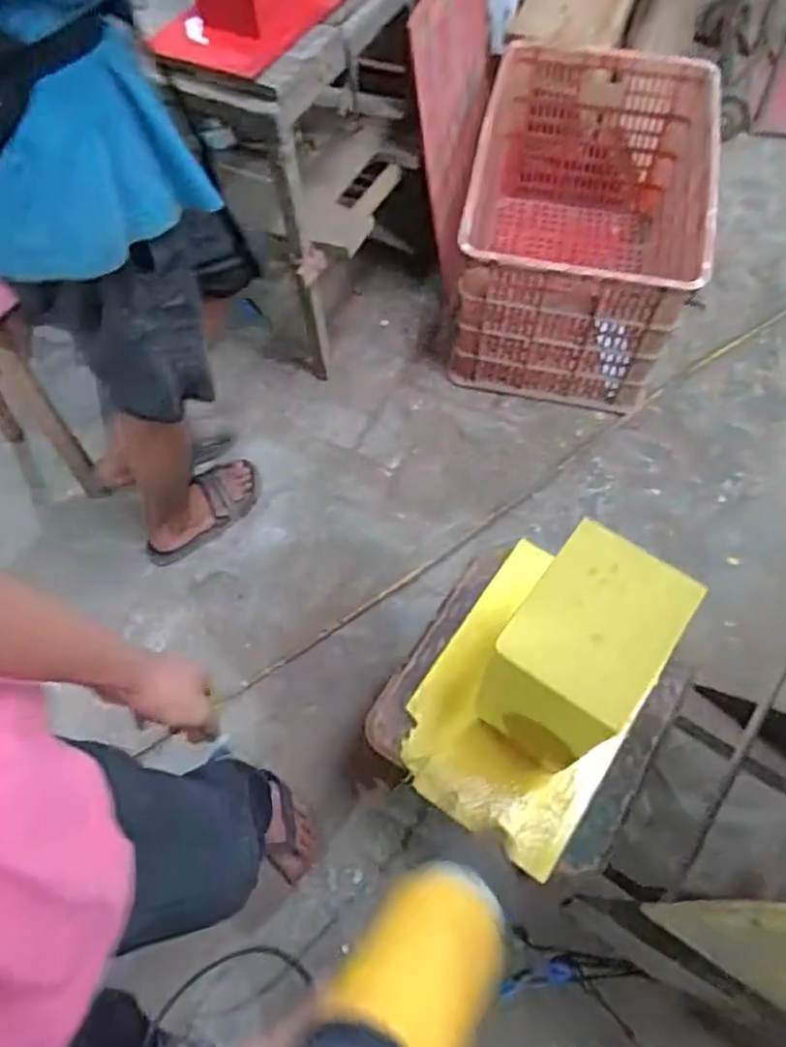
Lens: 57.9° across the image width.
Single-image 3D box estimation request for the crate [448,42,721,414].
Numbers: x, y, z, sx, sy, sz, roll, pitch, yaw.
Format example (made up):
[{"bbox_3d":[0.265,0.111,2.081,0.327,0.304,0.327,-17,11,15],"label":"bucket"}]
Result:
[{"bbox_3d":[0.393,-0.629,1.497,0.446,0.369,0.639,10,65,7],"label":"crate"}]

